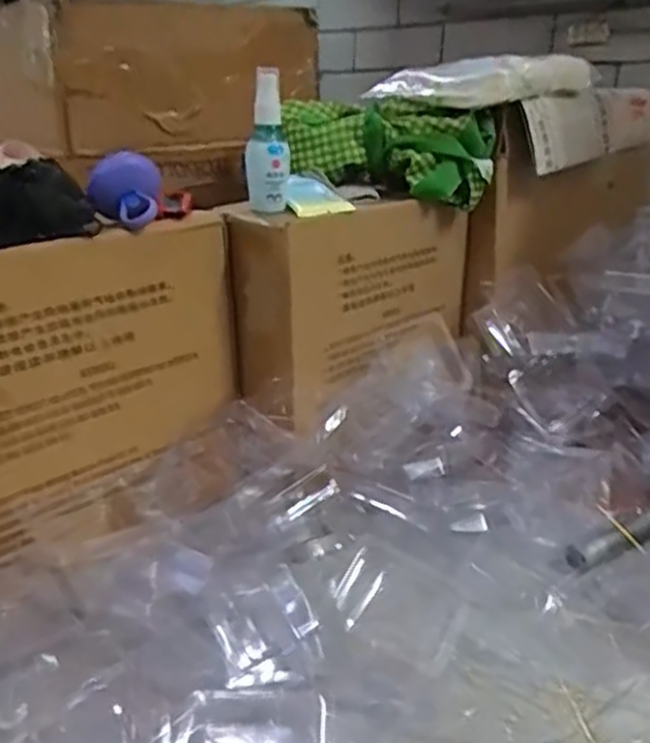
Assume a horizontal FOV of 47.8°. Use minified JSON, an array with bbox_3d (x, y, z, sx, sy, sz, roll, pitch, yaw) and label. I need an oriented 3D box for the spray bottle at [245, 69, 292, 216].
[{"bbox_3d":[-0.050,-0.201,0.643,0.037,0.116,0.042,-1,21,-2],"label":"spray bottle"}]

